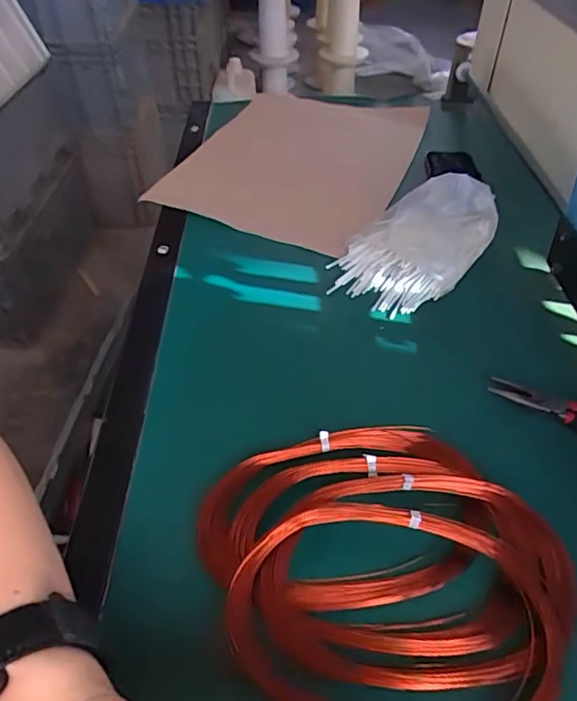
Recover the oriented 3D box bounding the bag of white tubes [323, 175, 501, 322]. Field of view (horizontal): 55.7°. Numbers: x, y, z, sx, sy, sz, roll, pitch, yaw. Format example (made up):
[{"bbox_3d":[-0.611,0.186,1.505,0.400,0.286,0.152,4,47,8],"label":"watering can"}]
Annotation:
[{"bbox_3d":[0.116,-0.106,0.504,0.108,0.050,0.175,28,52,26],"label":"bag of white tubes"}]

